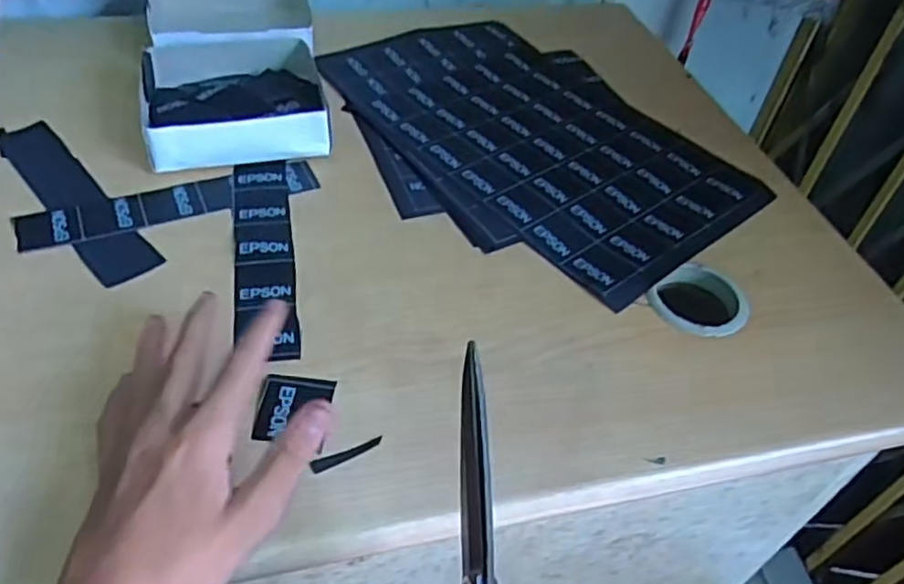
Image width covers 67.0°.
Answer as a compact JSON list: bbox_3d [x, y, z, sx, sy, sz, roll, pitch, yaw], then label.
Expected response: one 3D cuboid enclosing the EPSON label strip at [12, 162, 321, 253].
[{"bbox_3d":[-0.199,-0.064,0.491,0.202,0.004,0.039,-16,52,-21],"label":"EPSON label strip"}]

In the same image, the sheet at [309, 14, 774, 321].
[{"bbox_3d":[0.068,-0.142,0.590,0.212,0.005,0.367,-30,57,-29],"label":"sheet"}]

